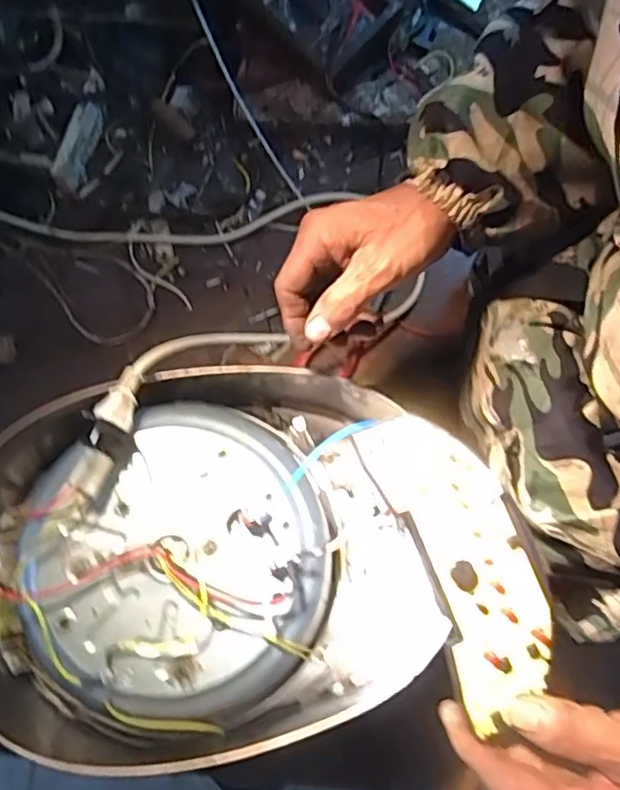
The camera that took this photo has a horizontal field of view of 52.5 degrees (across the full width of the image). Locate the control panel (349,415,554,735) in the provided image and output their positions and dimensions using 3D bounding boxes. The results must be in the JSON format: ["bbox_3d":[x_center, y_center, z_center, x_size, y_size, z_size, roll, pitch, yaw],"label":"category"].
[{"bbox_3d":[0.083,0.083,0.336,0.062,0.009,0.156,-23,81,-4],"label":"control panel"}]

